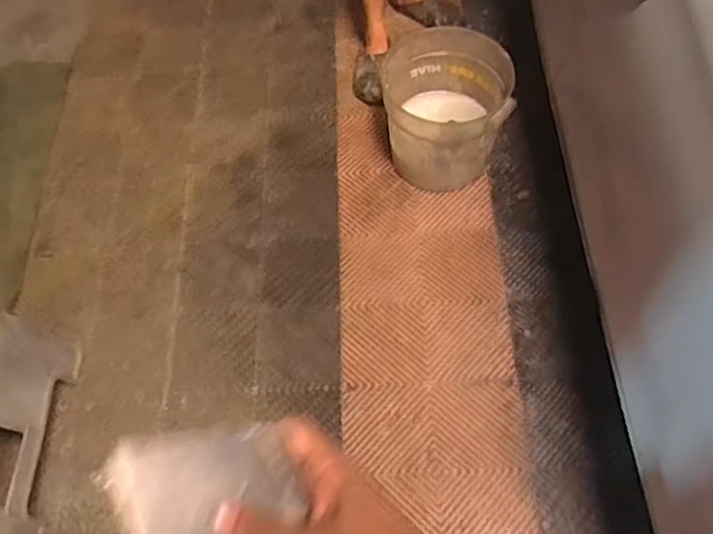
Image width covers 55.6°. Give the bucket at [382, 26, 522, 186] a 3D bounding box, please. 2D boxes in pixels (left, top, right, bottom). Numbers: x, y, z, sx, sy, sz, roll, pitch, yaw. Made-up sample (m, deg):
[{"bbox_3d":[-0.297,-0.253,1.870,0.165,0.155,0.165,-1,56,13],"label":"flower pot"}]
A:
[{"bbox_3d":[0.231,-0.399,1.749,0.319,0.278,0.317,4,61,5],"label":"bucket"}]

